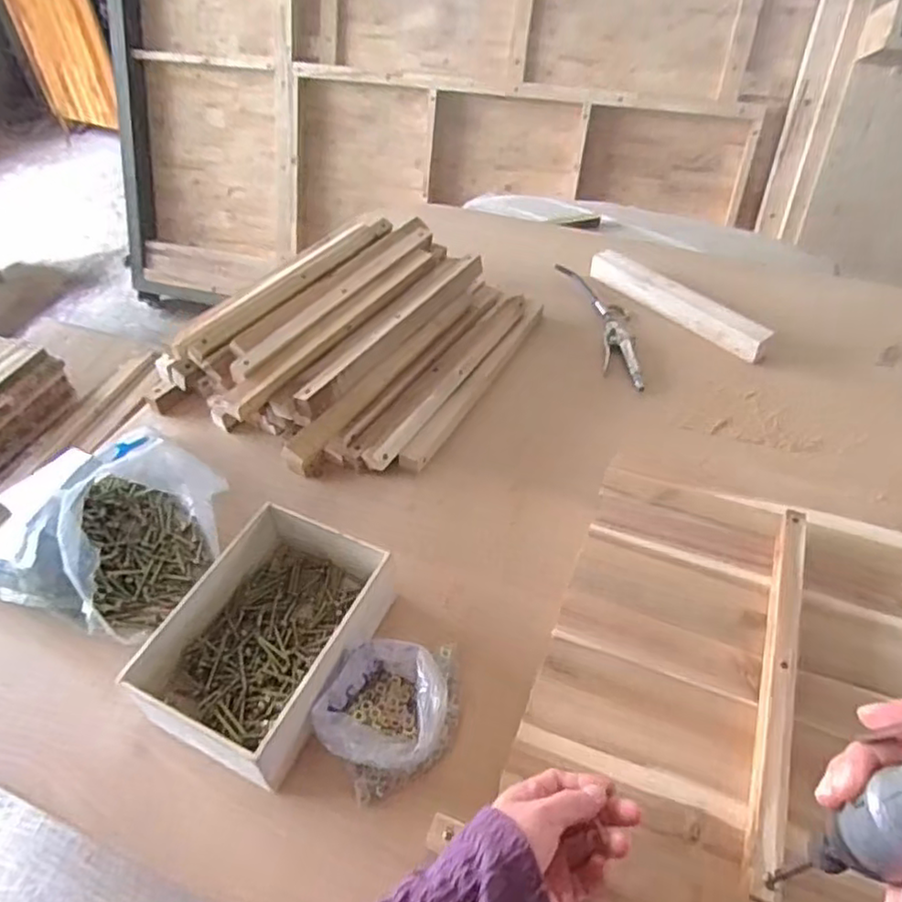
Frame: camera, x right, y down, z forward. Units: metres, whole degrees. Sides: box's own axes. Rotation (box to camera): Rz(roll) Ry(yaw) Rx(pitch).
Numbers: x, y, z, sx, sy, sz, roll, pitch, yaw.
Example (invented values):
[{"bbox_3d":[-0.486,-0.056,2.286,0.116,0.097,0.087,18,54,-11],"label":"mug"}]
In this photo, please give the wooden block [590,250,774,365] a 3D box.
[{"bbox_3d":[0.310,-0.207,0.918,0.044,0.034,0.280,-34,54,-26],"label":"wooden block"}]

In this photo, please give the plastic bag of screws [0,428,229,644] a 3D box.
[{"bbox_3d":[-0.331,0.052,0.627,0.182,0.120,0.211,19,50,18],"label":"plastic bag of screws"}]

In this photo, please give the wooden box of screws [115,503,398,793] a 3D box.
[{"bbox_3d":[-0.152,0.157,0.561,0.139,0.073,0.195,19,50,18],"label":"wooden box of screws"}]

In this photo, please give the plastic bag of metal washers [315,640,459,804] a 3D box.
[{"bbox_3d":[-0.042,0.201,0.532,0.130,0.051,0.099,-33,54,-26],"label":"plastic bag of metal washers"}]

